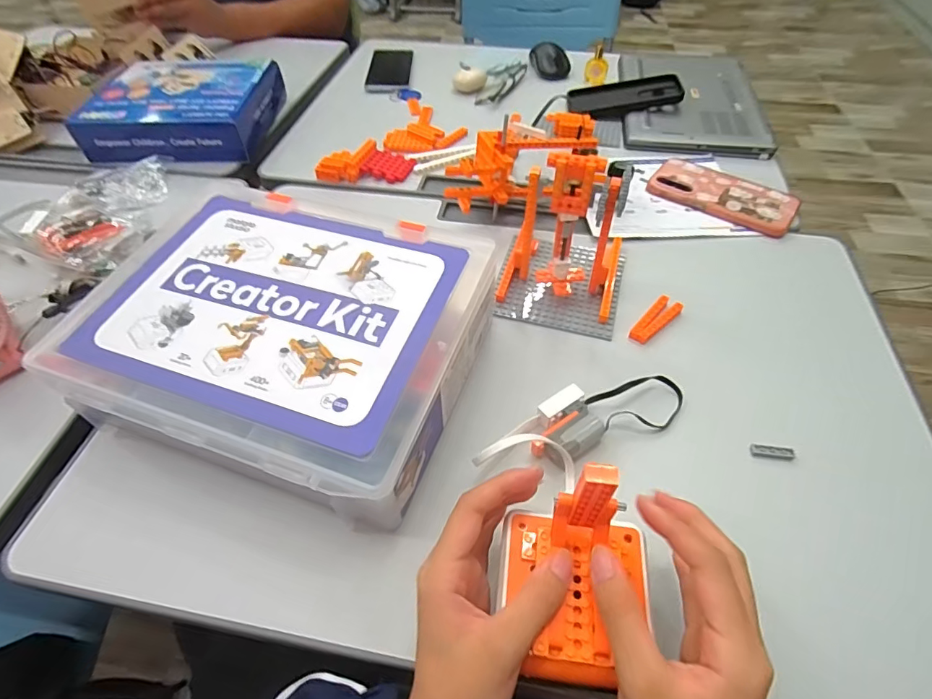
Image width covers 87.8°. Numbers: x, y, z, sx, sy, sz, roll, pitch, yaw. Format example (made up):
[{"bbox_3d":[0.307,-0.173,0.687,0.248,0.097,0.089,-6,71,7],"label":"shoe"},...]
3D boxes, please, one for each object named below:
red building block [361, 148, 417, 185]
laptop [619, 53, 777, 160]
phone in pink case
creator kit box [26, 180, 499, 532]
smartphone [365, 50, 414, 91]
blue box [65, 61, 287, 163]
[{"bbox_3d":[-0.103,-0.247,0.650,0.060,0.006,0.052,23,60,-2],"label":"red building block"},{"bbox_3d":[0.348,-0.402,0.760,0.196,0.013,0.299,8,52,6],"label":"laptop"},{"bbox_3d":[0.317,-0.192,0.600,0.166,0.011,0.080,30,57,21],"label":"phone in pink case"},{"bbox_3d":[-0.148,-0.010,0.412,0.291,0.094,0.243,16,53,12],"label":"creator kit box"},{"bbox_3d":[-0.134,-0.498,0.857,0.074,0.008,0.178,-1,51,-2],"label":"smartphone"},{"bbox_3d":[-0.401,-0.347,0.692,0.218,0.062,0.211,2,51,1],"label":"blue box"}]

